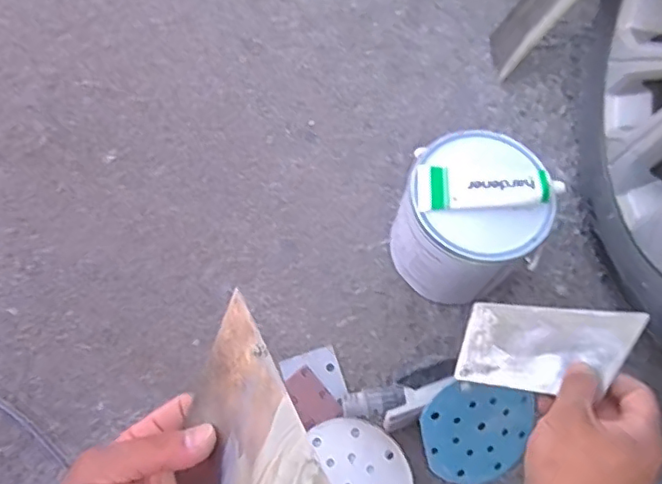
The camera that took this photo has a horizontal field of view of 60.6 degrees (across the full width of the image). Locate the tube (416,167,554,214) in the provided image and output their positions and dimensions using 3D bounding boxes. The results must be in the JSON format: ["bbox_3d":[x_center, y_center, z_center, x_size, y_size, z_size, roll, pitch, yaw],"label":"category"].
[{"bbox_3d":[0.157,-0.060,0.588,0.130,0.020,0.049,0,68,-2],"label":"tube"}]

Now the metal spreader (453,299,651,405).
[{"bbox_3d":[0.173,0.088,0.466,0.141,0.008,0.075,-2,58,47],"label":"metal spreader"}]

